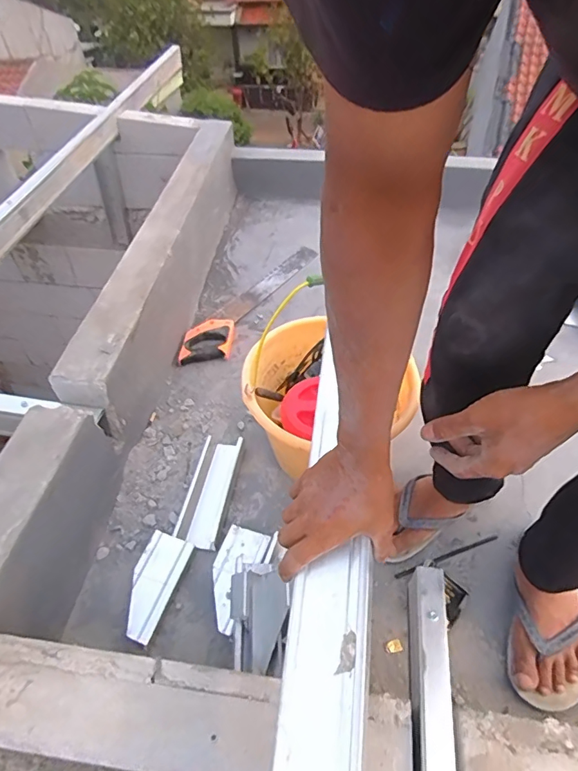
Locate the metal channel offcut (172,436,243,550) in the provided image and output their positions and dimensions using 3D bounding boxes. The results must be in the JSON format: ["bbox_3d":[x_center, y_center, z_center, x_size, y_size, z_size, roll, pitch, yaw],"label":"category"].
[{"bbox_3d":[-0.148,0.193,0.861,0.074,0.024,0.214,5,49,7],"label":"metal channel offcut"}]

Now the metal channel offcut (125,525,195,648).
[{"bbox_3d":[-0.219,0.322,0.747,0.071,0.034,0.158,13,50,14],"label":"metal channel offcut"}]

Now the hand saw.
[{"bbox_3d":[-0.098,-0.234,1.240,0.111,0.018,0.543,20,53,19],"label":"hand saw"}]

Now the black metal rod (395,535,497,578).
[{"bbox_3d":[0.266,0.287,0.778,0.193,0.012,0.010,-16,50,-11],"label":"black metal rod"}]

